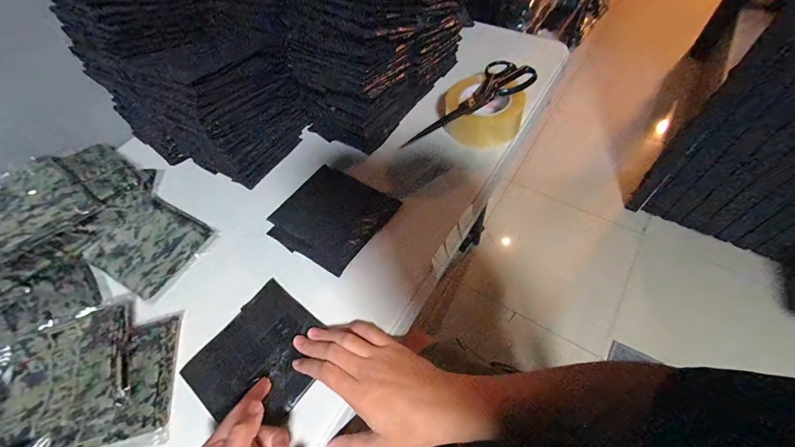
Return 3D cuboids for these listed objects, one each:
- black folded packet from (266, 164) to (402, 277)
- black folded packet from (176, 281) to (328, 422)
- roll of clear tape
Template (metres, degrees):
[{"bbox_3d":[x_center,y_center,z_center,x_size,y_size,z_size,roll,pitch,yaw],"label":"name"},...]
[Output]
[{"bbox_3d":[-0.092,-0.012,0.497,0.140,0.028,0.139,30,64,22],"label":"black folded packet"},{"bbox_3d":[-0.154,0.151,0.402,0.130,0.016,0.141,30,64,22],"label":"black folded packet"},{"bbox_3d":[0.140,-0.192,0.575,0.121,0.058,0.128,-2,57,4],"label":"roll of clear tape"}]

